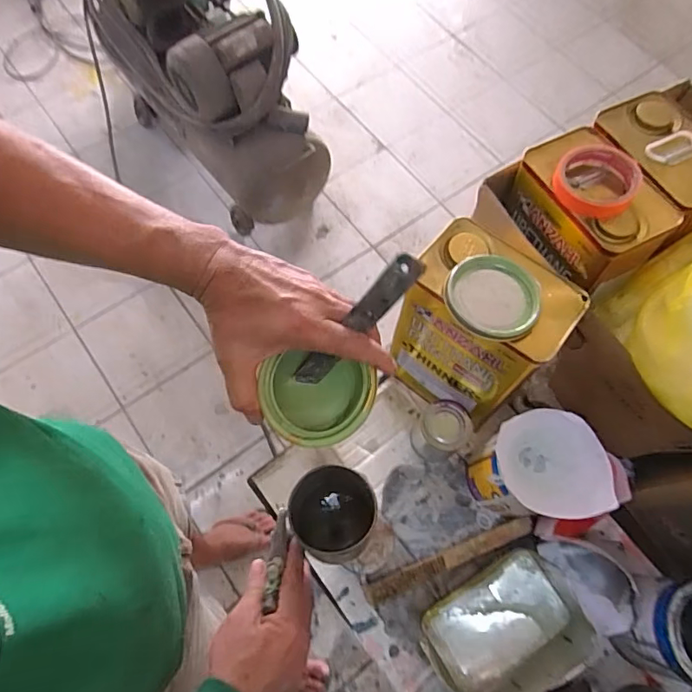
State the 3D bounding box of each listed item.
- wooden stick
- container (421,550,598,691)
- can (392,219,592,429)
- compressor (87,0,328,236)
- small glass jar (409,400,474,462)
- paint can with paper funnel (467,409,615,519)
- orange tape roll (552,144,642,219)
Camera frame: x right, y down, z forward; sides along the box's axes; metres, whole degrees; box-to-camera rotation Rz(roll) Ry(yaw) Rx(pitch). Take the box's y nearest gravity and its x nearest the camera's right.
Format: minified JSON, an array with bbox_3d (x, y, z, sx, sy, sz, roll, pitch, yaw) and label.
[{"bbox_3d":[0.132,0.268,0.622,0.225,0.010,0.025,-20,68,-9],"label":"wooden stick"},{"bbox_3d":[0.183,0.329,0.573,0.183,0.067,0.128,-25,71,-12],"label":"container"},{"bbox_3d":[0.154,-0.015,0.602,0.163,0.227,0.117,37,71,12],"label":"can"},{"bbox_3d":[-0.398,-0.796,1.434,0.381,0.612,0.901,-30,72,-13],"label":"compressor"},{"bbox_3d":[0.126,0.116,0.658,0.063,0.078,0.066,1,68,-2],"label":"small glass jar"},{"bbox_3d":[0.223,0.151,0.590,0.121,0.153,0.107,-3,68,-3],"label":"paint can with paper funnel"},{"bbox_3d":[0.275,-0.184,0.545,0.084,0.027,0.087,1,68,-2],"label":"orange tape roll"}]

